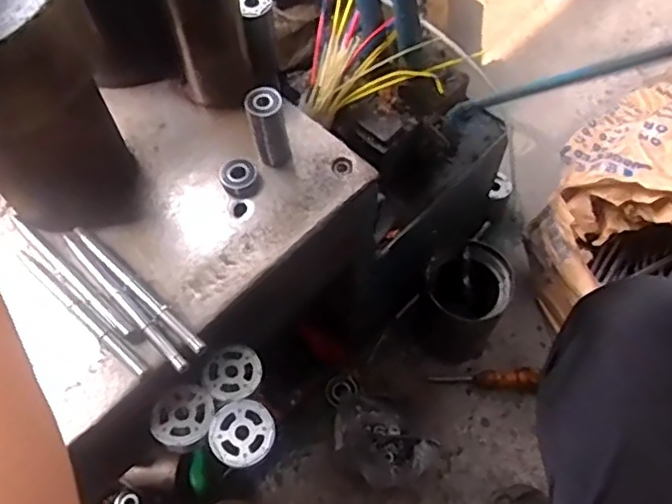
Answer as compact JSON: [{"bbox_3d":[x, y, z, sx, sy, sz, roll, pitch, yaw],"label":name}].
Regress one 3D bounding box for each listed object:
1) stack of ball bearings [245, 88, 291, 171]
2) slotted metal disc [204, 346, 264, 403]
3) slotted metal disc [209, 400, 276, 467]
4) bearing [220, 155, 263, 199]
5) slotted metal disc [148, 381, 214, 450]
[{"bbox_3d":[-0.061,-0.110,0.556,0.030,0.070,0.033,-8,61,-4],"label":"stack of ball bearings"},{"bbox_3d":[-0.088,0.103,0.533,0.049,0.013,0.048,0,61,0],"label":"slotted metal disc"},{"bbox_3d":[-0.076,0.148,0.505,0.052,0.009,0.050,-38,67,-18],"label":"slotted metal disc"},{"bbox_3d":[-0.088,-0.069,0.567,0.035,0.018,0.032,0,61,0],"label":"bearing"},{"bbox_3d":[-0.125,0.132,0.503,0.047,0.008,0.051,0,61,0],"label":"slotted metal disc"}]

